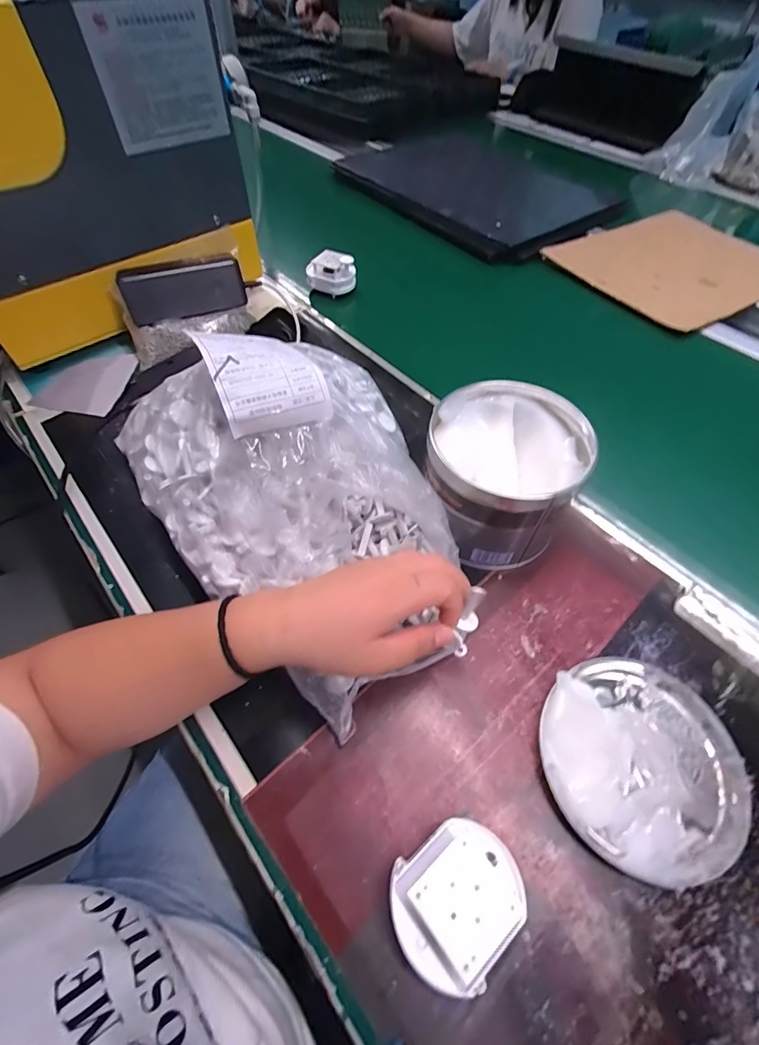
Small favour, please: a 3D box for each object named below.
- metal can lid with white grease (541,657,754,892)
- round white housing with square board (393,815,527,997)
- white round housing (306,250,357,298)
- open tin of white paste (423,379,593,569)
[{"bbox_3d":[0.176,0.157,0.288,0.128,0.023,0.127,0,55,-1],"label":"metal can lid with white grease"},{"bbox_3d":[0.043,0.208,0.238,0.070,0.044,0.060,-26,60,-18],"label":"round white housing with square board"},{"bbox_3d":[-0.071,-0.361,0.625,0.064,0.045,0.040,17,57,11],"label":"white round housing"},{"bbox_3d":[0.102,-0.039,0.372,0.116,0.096,0.125,0,55,-1],"label":"open tin of white paste"}]

